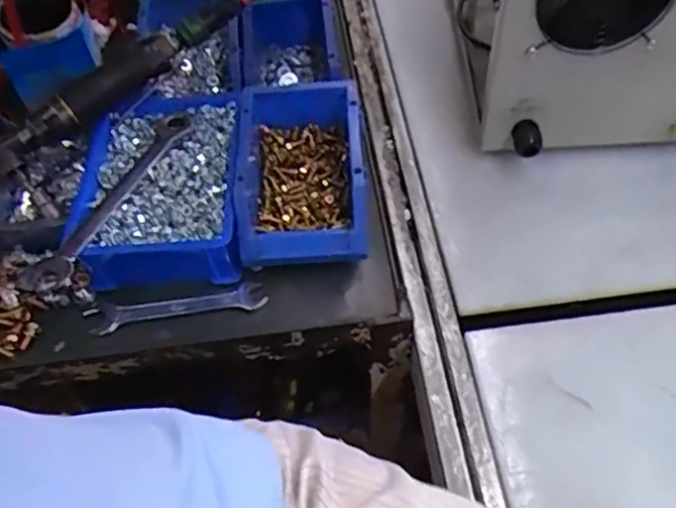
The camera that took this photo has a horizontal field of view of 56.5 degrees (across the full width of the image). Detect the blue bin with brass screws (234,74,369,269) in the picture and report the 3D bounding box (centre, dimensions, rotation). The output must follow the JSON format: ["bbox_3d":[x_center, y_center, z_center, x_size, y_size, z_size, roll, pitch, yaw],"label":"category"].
[{"bbox_3d":[-0.035,-0.076,0.613,0.115,0.094,0.192,-5,54,1],"label":"blue bin with brass screws"}]

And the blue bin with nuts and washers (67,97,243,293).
[{"bbox_3d":[-0.169,-0.064,0.613,0.150,0.065,0.204,-7,53,0],"label":"blue bin with nuts and washers"}]

